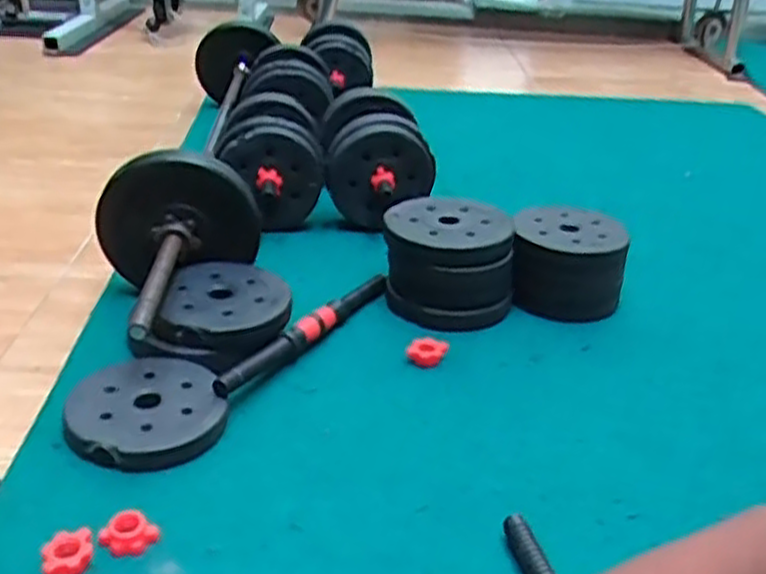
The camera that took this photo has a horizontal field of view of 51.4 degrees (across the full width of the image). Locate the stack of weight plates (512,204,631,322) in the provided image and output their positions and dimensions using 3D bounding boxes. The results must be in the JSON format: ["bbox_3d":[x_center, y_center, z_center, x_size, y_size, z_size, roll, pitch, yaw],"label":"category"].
[{"bbox_3d":[0.275,-0.036,1.181,0.157,0.130,0.142,11,30,14],"label":"stack of weight plates"}]

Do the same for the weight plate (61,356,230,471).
[{"bbox_3d":[-0.263,0.143,0.896,0.170,0.040,0.162,0,29,-6],"label":"weight plate"}]

